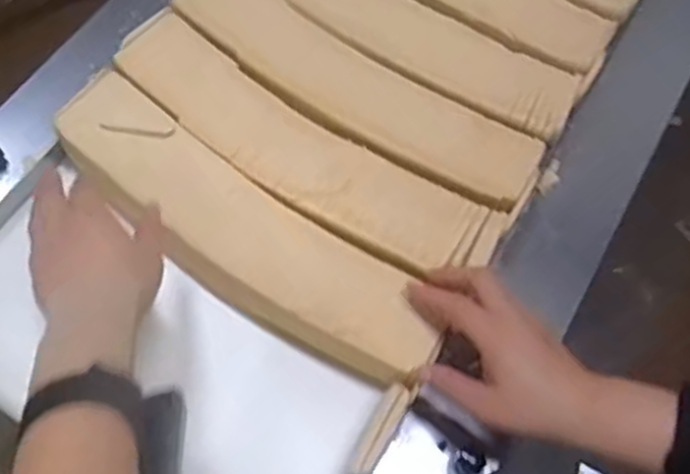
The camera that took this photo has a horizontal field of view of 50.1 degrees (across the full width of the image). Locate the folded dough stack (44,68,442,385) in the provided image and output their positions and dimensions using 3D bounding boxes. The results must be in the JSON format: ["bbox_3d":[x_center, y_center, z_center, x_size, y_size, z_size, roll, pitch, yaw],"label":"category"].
[{"bbox_3d":[-0.086,-0.009,0.594,0.359,0.055,0.092,36,75,11],"label":"folded dough stack"}]

